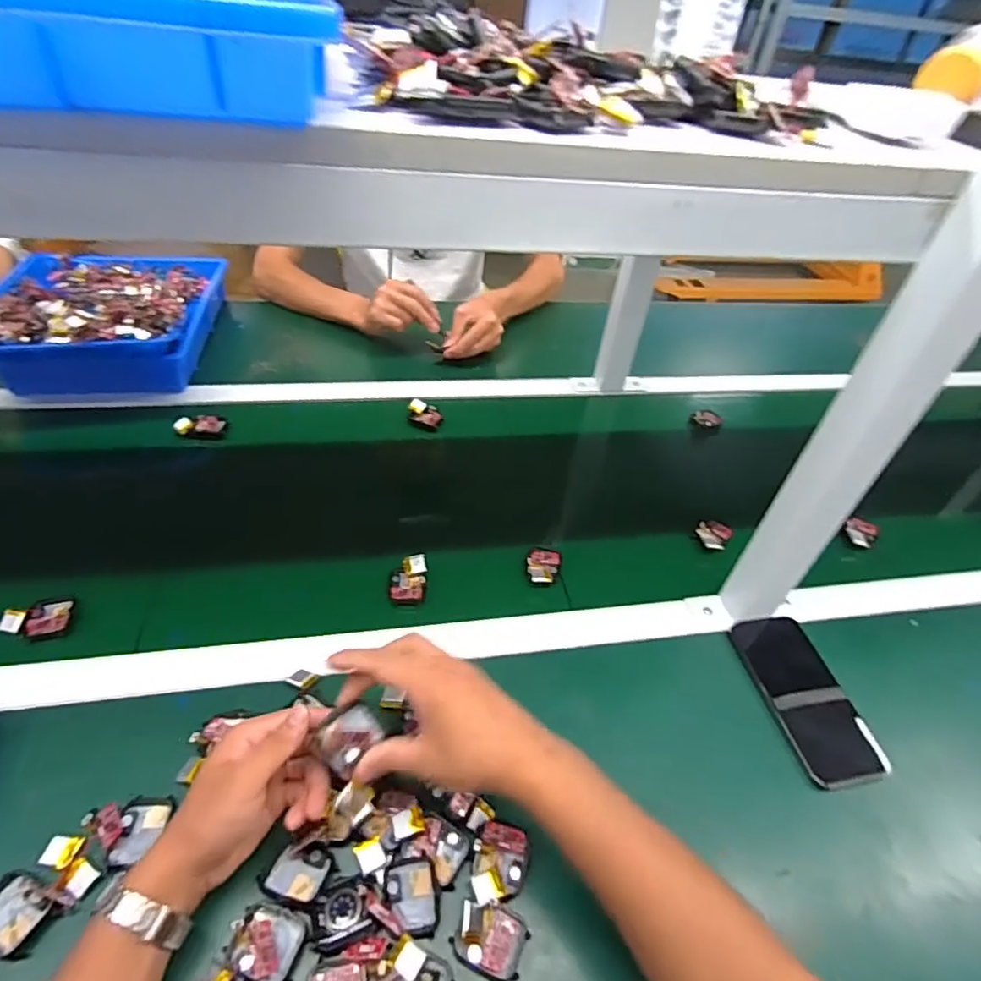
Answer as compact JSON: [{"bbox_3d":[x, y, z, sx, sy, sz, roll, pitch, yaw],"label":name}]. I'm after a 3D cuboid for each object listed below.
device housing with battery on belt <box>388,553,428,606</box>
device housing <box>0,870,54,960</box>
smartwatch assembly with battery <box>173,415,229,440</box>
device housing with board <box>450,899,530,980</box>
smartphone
[{"bbox_3d":[-0.085,0.093,0.589,0.038,0.021,0.052,4,43,-3],"label":"device housing with battery on belt"},{"bbox_3d":[-0.313,0.276,0.367,0.044,0.013,0.040,17,44,11],"label":"device housing"},{"bbox_3d":[-0.383,-0.085,0.747,0.063,0.019,0.037,3,43,-4],"label":"smartwatch assembly with battery"},{"bbox_3d":[0.001,0.299,0.376,0.047,0.014,0.035,20,45,14],"label":"device housing with board"},{"bbox_3d":[0.298,0.192,0.531,0.078,0.017,0.160,-3,44,-11],"label":"smartphone"}]

